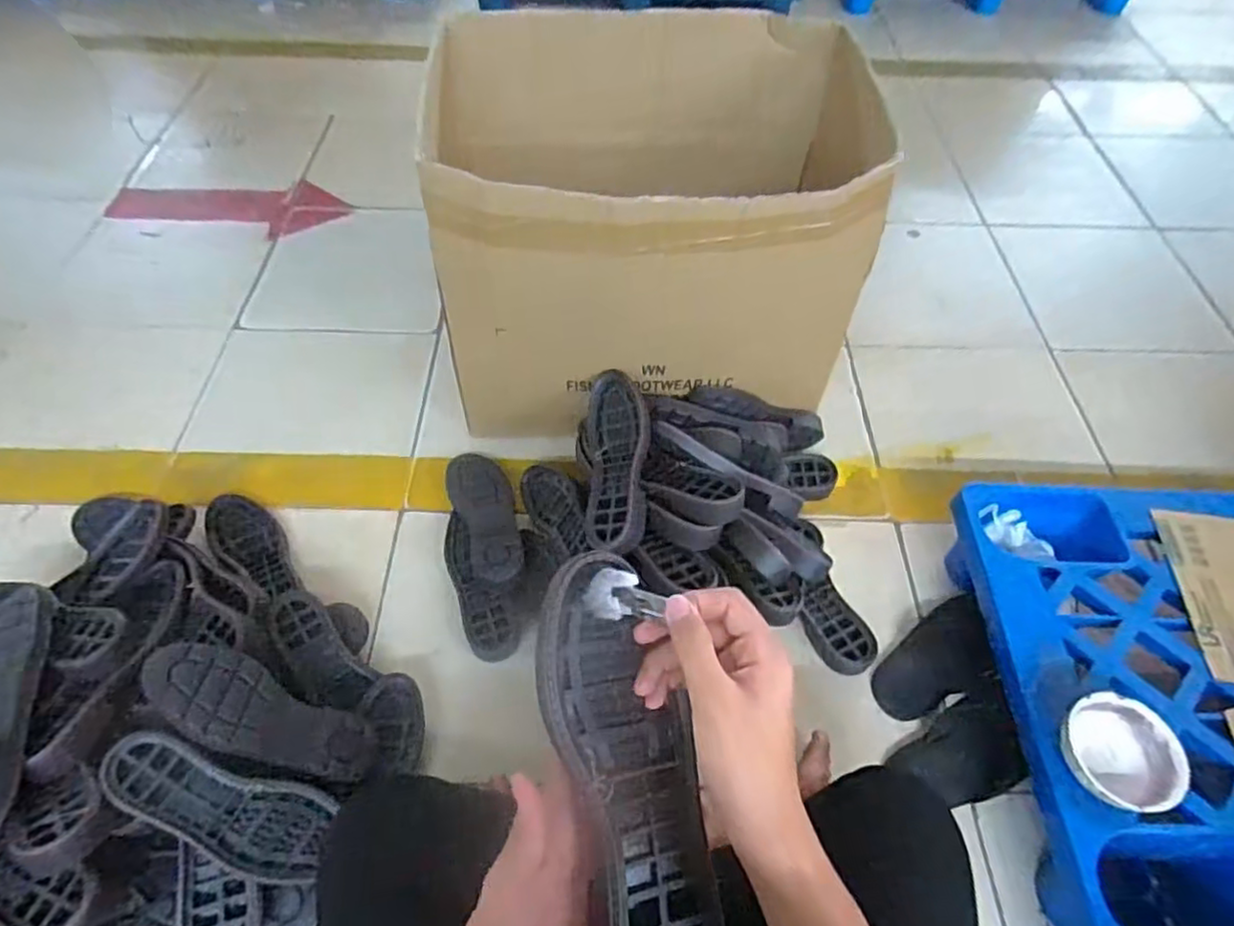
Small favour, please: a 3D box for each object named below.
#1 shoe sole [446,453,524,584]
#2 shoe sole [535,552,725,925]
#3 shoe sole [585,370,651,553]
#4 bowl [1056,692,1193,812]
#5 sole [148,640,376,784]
[{"bbox_3d":[-0.203,0.076,1.039,0.094,0.038,0.253,-18,60,-15],"label":"shoe sole"},{"bbox_3d":[0.009,0.188,0.394,0.084,0.048,0.260,-13,82,-12],"label":"shoe sole"},{"bbox_3d":[0.000,-0.008,0.911,0.093,0.034,0.273,-16,59,25],"label":"shoe sole"},{"bbox_3d":[0.545,0.318,0.728,0.112,0.065,0.105,7,56,3],"label":"bowl"},{"bbox_3d":[-0.405,0.292,0.760,0.266,0.038,0.098,37,55,-21],"label":"sole"}]

